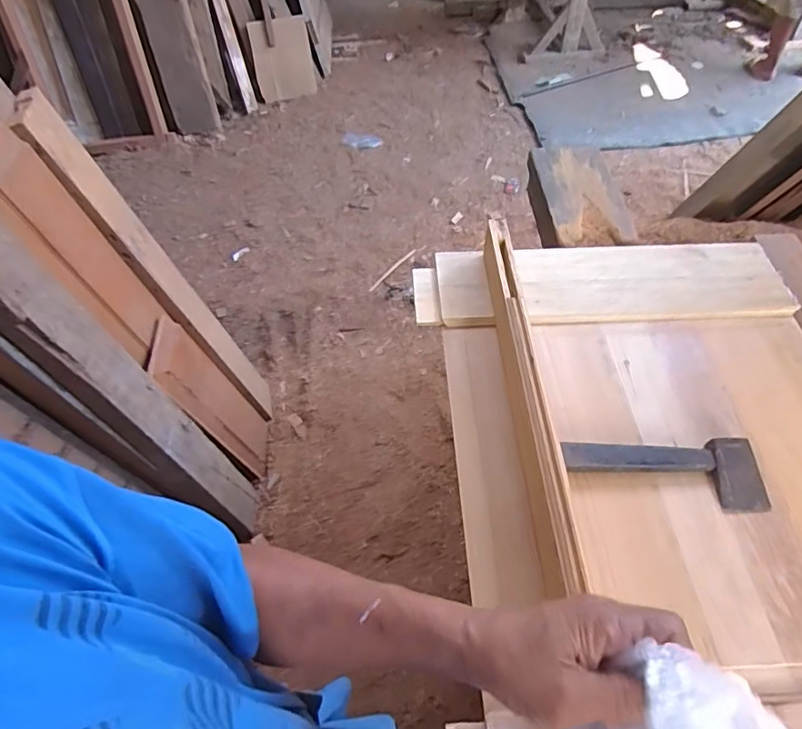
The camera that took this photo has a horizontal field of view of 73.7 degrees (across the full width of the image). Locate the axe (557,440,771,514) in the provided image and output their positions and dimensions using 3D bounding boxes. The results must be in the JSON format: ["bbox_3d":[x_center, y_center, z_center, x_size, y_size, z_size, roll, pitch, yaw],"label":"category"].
[{"bbox_3d":[0.412,0.173,0.841,0.301,0.045,0.106,-1,52,3],"label":"axe"}]

